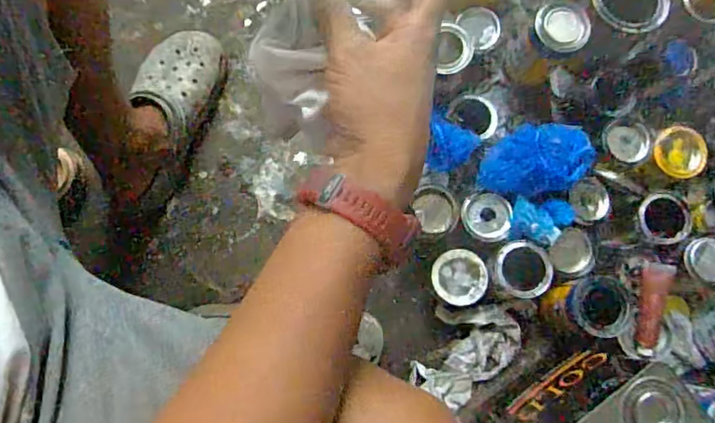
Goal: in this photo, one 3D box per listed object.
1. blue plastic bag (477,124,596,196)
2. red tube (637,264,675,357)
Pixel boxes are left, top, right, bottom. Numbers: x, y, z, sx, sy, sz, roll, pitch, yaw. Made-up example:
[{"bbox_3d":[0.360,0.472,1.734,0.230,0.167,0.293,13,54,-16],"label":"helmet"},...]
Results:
[{"bbox_3d":[0.239,-0.071,0.712,0.140,0.050,0.092,-7,80,-2],"label":"blue plastic bag"},{"bbox_3d":[0.384,0.127,0.677,0.031,0.017,0.114,10,80,1],"label":"red tube"}]

